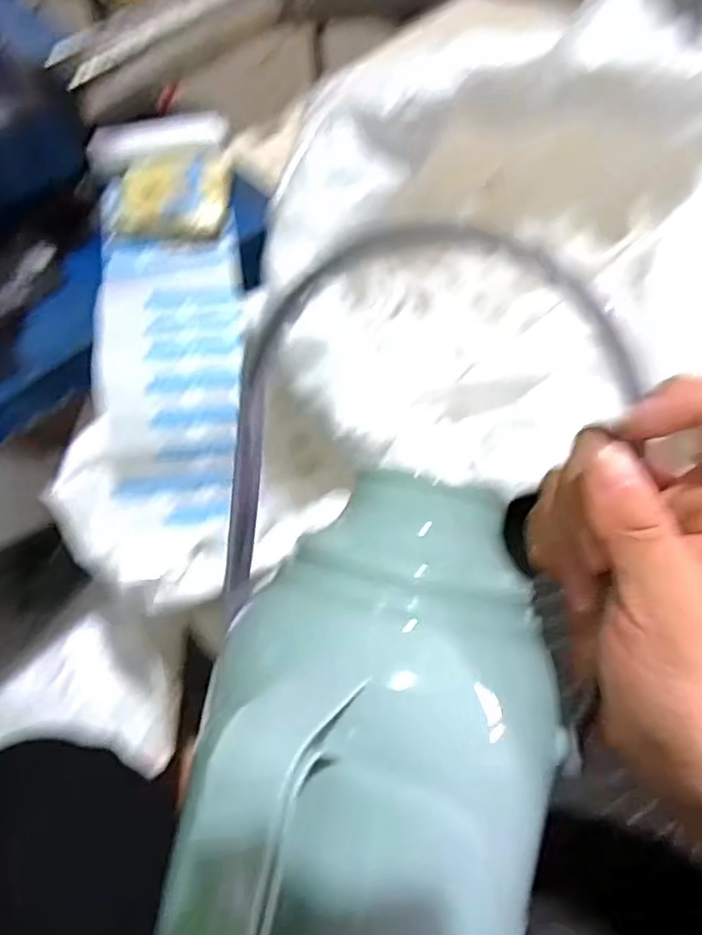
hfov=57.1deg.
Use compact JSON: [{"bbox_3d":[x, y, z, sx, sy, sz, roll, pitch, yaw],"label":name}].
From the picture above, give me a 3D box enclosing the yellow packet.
[{"bbox_3d":[-0.157,-0.242,0.580,0.095,0.031,0.097,0,63,3],"label":"yellow packet"}]

